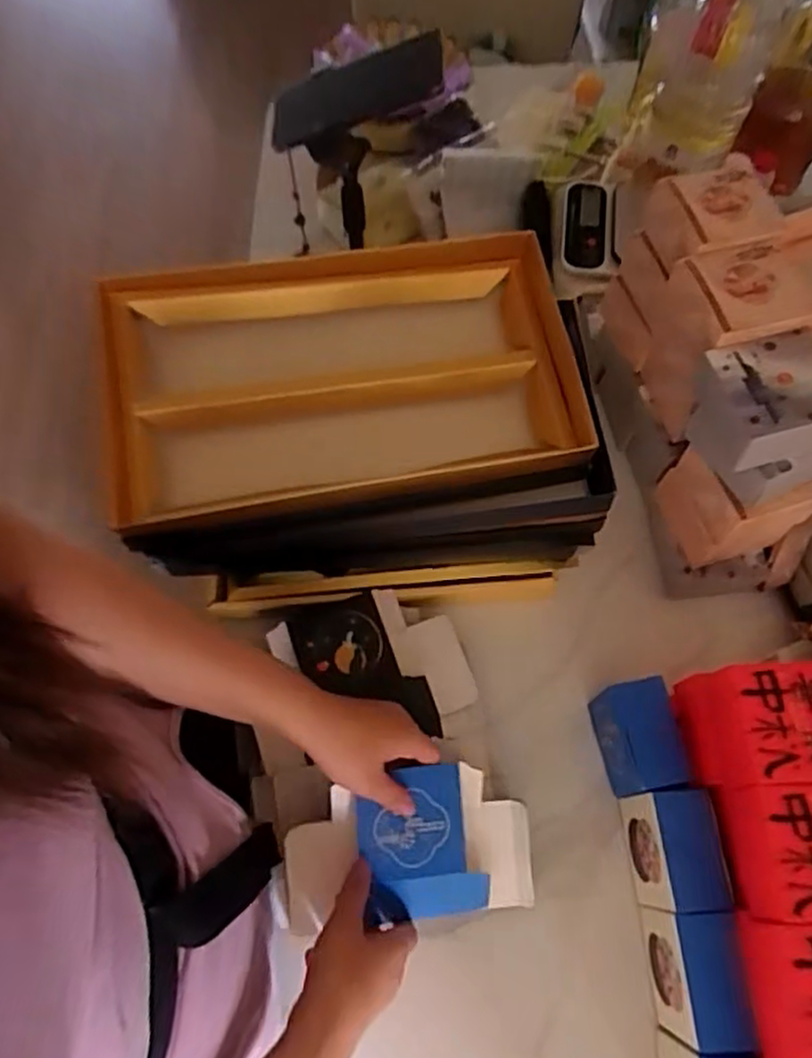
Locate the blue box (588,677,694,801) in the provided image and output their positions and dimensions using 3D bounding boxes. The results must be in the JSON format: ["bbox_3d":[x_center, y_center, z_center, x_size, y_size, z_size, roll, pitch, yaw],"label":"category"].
[{"bbox_3d":[0.199,0.183,0.620,0.049,0.090,0.085,-14,68,-6],"label":"blue box"}]

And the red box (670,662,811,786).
[{"bbox_3d":[0.279,0.153,0.548,0.101,0.070,0.087,-1,67,-1],"label":"red box"}]

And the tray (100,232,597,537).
[{"bbox_3d":[-0.053,-0.127,0.616,0.399,0.091,0.194,-10,68,-5],"label":"tray"}]

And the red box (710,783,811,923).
[{"bbox_3d":[0.281,0.232,0.513,0.103,0.072,0.086,-1,67,-1],"label":"red box"}]

